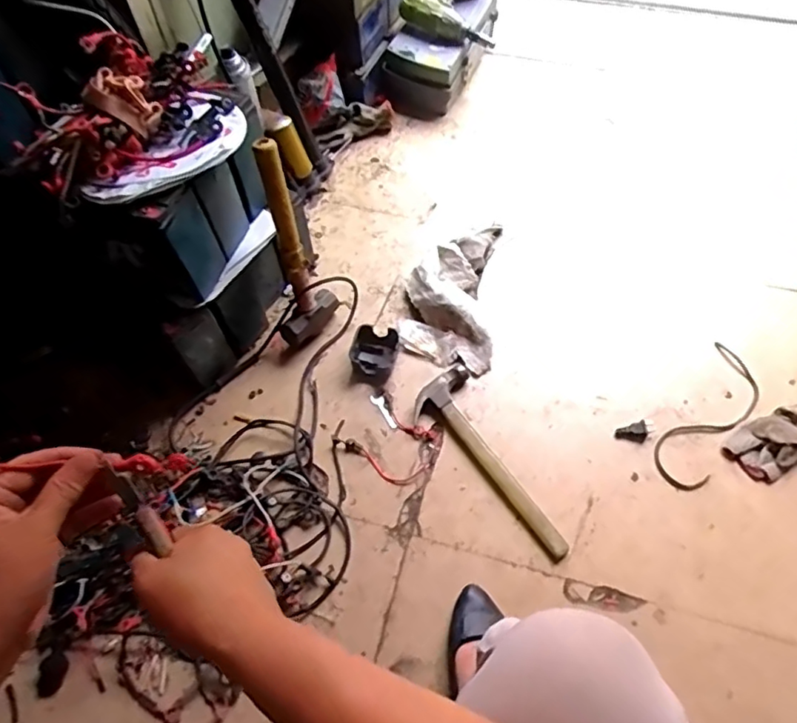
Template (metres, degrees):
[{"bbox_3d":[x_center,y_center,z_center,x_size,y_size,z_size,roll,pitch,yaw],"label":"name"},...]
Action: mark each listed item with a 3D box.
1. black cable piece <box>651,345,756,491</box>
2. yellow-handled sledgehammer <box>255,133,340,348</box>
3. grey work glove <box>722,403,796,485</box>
[{"bbox_3d":[0.494,0.087,0.901,0.090,0.004,0.278,35,66,18],"label":"black cable piece"},{"bbox_3d":[-0.155,-0.181,0.890,0.046,0.339,0.105,30,49,34],"label":"yellow-handled sledgehammer"},{"bbox_3d":[0.581,0.120,0.864,0.156,0.033,0.085,-23,63,-12],"label":"grey work glove"}]

